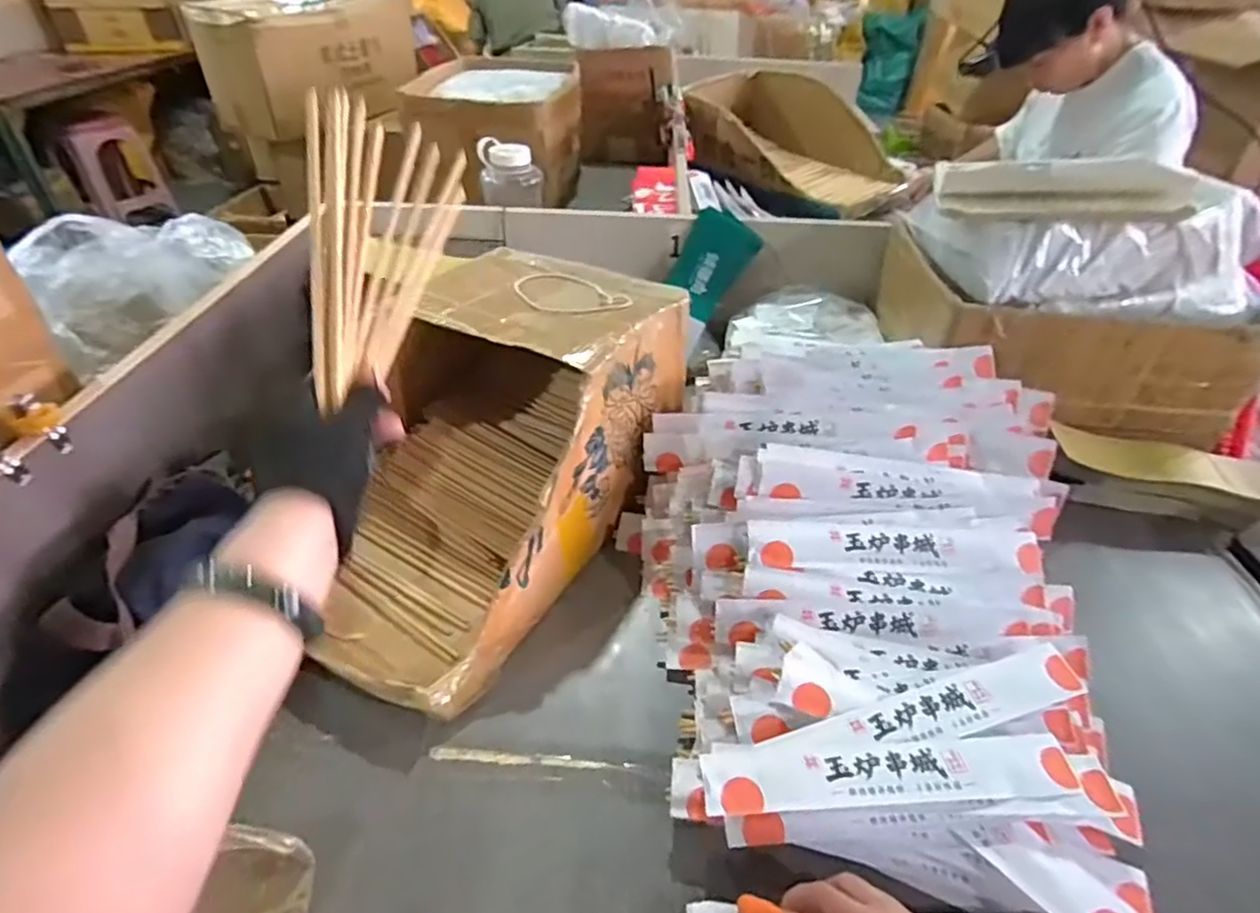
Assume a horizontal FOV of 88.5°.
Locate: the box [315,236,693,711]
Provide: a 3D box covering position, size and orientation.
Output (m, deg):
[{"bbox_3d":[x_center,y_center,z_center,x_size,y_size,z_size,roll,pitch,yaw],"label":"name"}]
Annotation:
[{"bbox_3d":[-0.169,-0.027,0.704,0.332,0.208,0.461,24,45,24],"label":"box"}]

